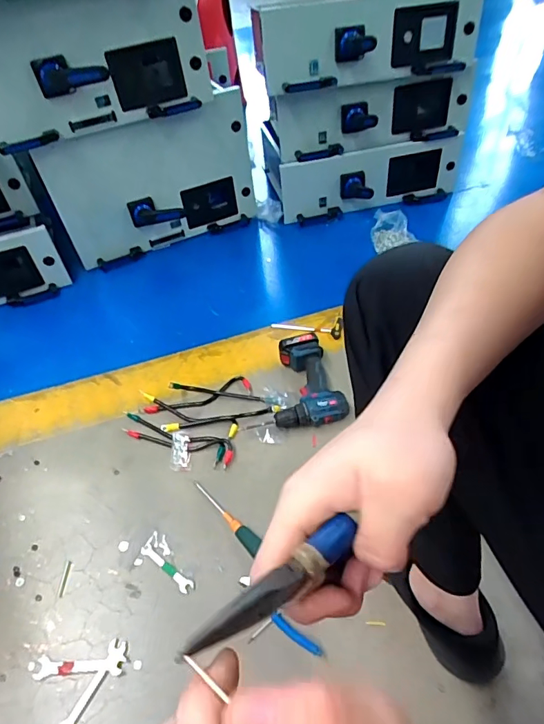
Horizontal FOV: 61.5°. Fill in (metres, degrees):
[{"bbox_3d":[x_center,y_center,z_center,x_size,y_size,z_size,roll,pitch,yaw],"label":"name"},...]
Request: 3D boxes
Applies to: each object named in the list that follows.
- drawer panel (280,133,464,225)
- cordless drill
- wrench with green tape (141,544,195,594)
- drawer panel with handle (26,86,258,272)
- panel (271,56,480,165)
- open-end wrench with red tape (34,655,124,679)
[{"bbox_3d":[0.315,-0.565,1.434,0.568,0.177,0.065,-12,48,-4],"label":"drawer panel"},{"bbox_3d":[0.077,0.041,1.006,0.144,0.069,0.209,-6,48,1],"label":"cordless drill"},{"bbox_3d":[-0.184,0.360,0.796,0.119,0.005,0.021,27,57,27],"label":"wrench with green tape"},{"bbox_3d":[-0.327,-0.527,1.360,0.595,0.360,0.086,-26,50,-17],"label":"drawer panel with handle"},{"bbox_3d":[0.299,-0.702,1.303,0.561,0.177,0.042,-12,48,-4],"label":"panel"},{"bbox_3d":[-0.298,0.470,0.705,0.134,0.004,0.029,-3,48,4],"label":"open-end wrench with red tape"}]

